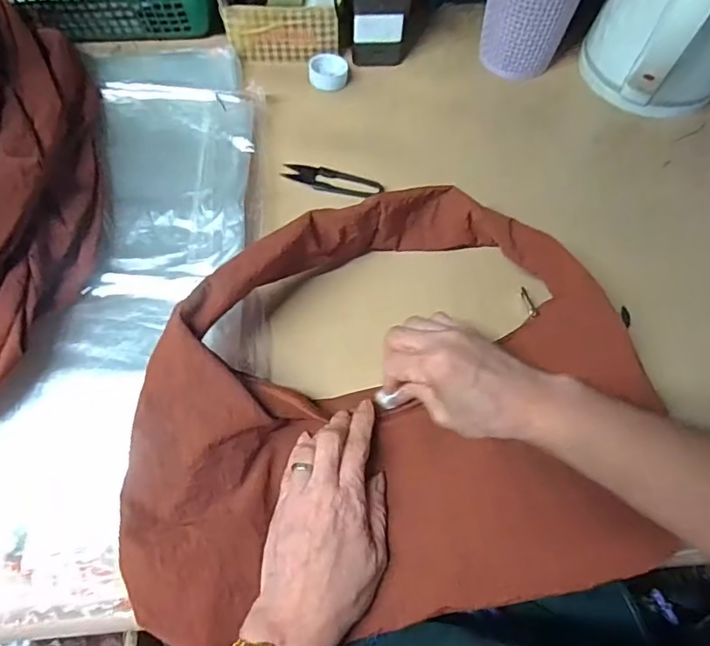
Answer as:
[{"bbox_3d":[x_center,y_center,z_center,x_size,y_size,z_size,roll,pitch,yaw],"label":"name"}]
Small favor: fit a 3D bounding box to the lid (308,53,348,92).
[{"bbox_3d":[-0.029,-0.271,0.559,0.042,0.016,0.045,1,66,-2],"label":"lid"}]

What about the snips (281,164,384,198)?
[{"bbox_3d":[-0.021,-0.140,0.510,0.097,0.005,0.028,13,66,4],"label":"snips"}]

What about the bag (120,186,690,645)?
[{"bbox_3d":[0.025,0.047,0.385,0.370,0.078,0.306,-9,64,-7],"label":"bag"}]

